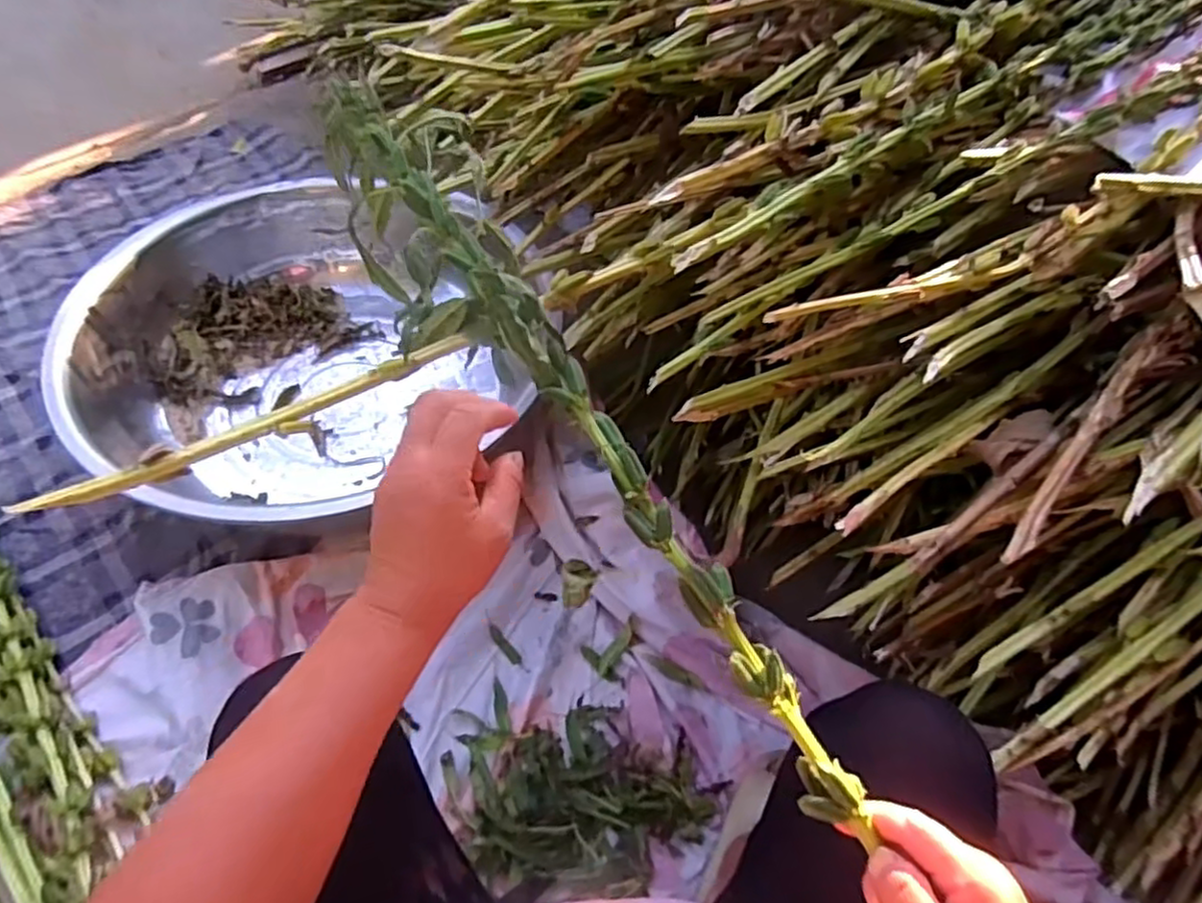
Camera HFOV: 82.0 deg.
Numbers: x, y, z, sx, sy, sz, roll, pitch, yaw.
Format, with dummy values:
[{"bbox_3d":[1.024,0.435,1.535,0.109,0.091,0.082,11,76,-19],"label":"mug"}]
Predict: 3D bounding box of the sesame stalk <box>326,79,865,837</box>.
[{"bbox_3d":[-0.027,-0.035,0.459,0.076,0.131,0.576,-27,69,-24],"label":"sesame stalk"}]

